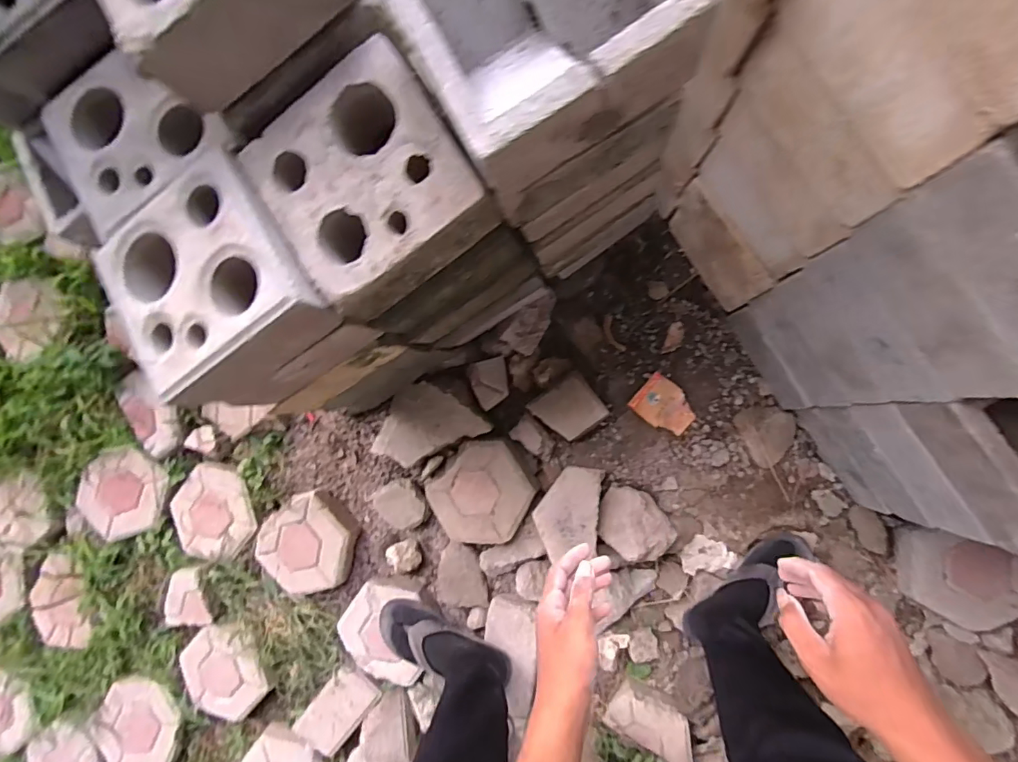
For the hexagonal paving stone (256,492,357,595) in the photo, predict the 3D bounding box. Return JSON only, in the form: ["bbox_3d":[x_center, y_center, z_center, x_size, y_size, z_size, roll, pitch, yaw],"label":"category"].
[{"bbox_3d":[-0.416,0.347,1.004,0.210,0.049,0.197,-42,85,5],"label":"hexagonal paving stone"}]

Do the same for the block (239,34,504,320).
[{"bbox_3d":[-0.150,-0.208,0.520,0.197,0.093,0.208,-33,86,8],"label":"block"}]

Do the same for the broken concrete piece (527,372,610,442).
[{"bbox_3d":[0.115,0.056,0.927,0.116,0.051,0.111,-38,85,6],"label":"broken concrete piece"}]

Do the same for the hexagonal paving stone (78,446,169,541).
[{"bbox_3d":[-0.863,0.250,1.089,0.207,0.031,0.191,-20,88,8],"label":"hexagonal paving stone"}]

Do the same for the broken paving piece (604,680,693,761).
[{"bbox_3d":[0.285,0.665,0.936,0.181,0.030,0.087,33,94,7],"label":"broken paving piece"}]

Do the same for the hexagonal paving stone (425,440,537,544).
[{"bbox_3d":[-0.053,0.225,0.953,0.186,0.045,0.208,45,95,6],"label":"hexagonal paving stone"}]

